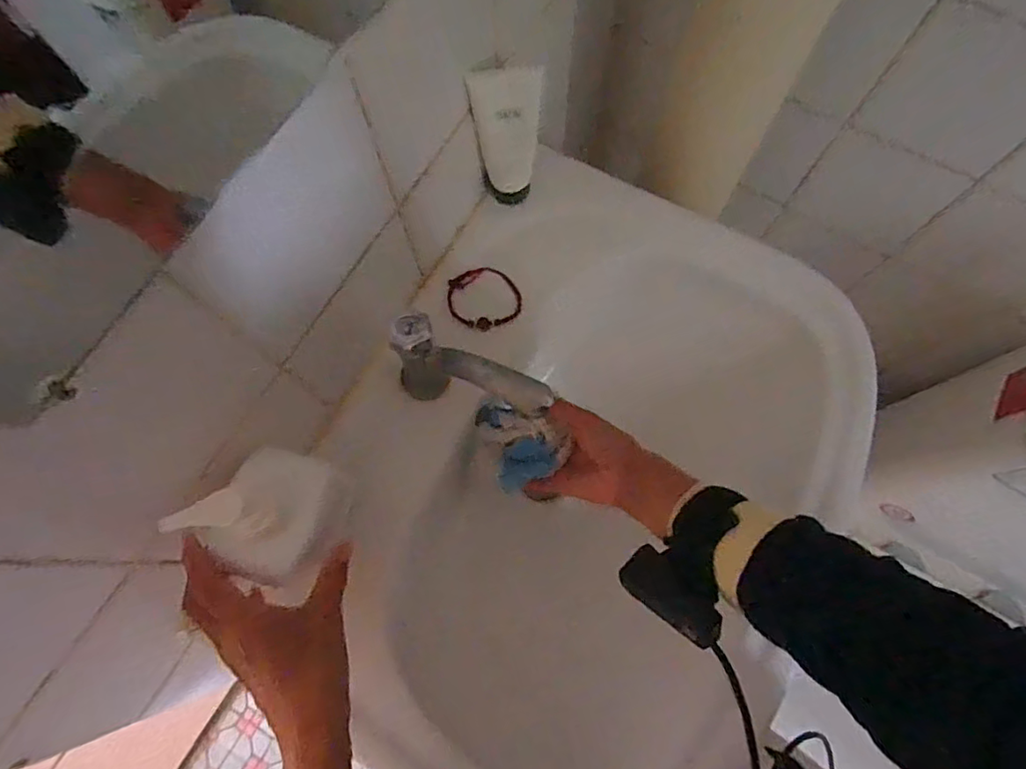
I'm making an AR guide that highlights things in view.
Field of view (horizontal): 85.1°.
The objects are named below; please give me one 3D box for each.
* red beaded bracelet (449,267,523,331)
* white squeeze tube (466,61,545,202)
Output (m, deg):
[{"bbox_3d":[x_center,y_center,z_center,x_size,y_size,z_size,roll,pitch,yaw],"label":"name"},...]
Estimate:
[{"bbox_3d":[-0.028,-0.083,0.534,0.067,0.009,0.060,-17,74,-7],"label":"red beaded bracelet"},{"bbox_3d":[-0.007,-0.213,0.498,0.060,0.137,0.030,-8,73,-4],"label":"white squeeze tube"}]

